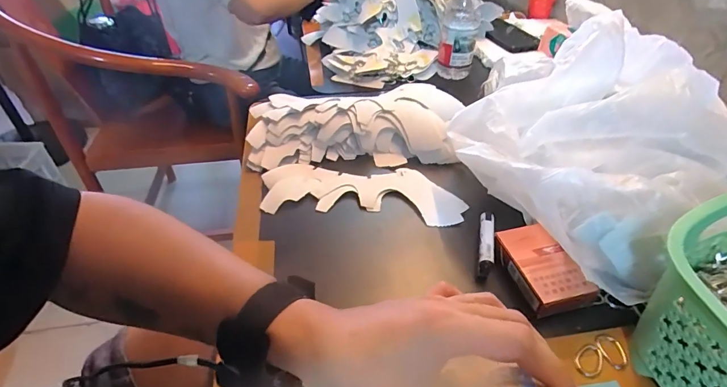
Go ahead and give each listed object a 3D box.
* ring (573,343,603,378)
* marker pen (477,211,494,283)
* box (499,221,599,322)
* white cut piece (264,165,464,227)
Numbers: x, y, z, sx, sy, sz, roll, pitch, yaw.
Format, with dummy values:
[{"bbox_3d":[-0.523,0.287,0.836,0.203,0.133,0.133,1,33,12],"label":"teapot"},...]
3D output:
[{"bbox_3d":[0.187,0.138,0.327,0.030,0.004,0.019,-30,50,-30],"label":"ring"},{"bbox_3d":[0.125,0.052,0.405,0.015,0.014,0.082,10,42,10],"label":"marker pen"},{"bbox_3d":[0.171,0.071,0.386,0.057,0.023,0.088,-8,42,-10],"label":"box"},{"bbox_3d":[-0.002,-0.004,0.479,0.233,0.011,0.089,5,41,5],"label":"white cut piece"}]

